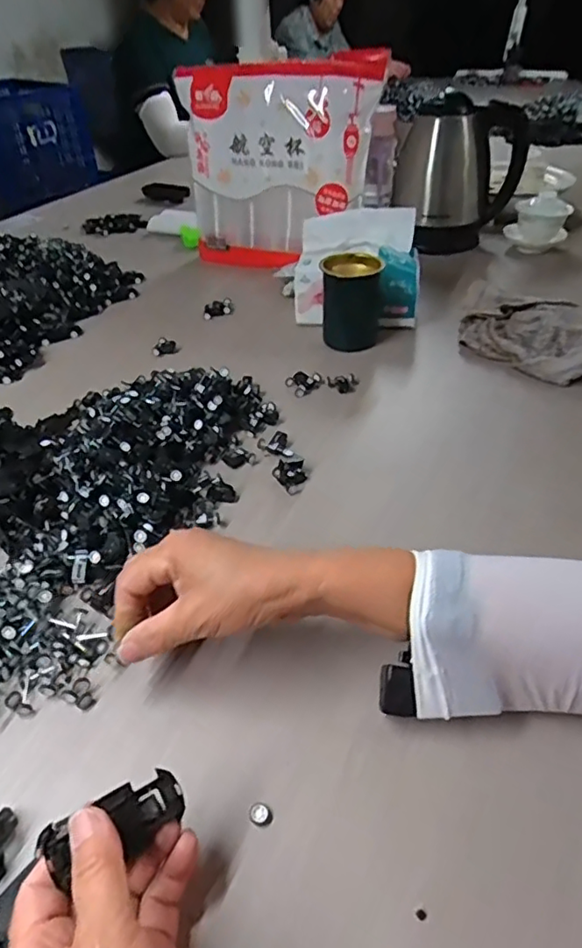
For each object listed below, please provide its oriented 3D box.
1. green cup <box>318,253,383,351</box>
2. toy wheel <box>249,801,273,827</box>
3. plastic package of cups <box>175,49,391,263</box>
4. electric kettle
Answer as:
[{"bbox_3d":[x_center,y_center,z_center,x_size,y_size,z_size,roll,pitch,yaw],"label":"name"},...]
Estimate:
[{"bbox_3d":[0.077,-0.221,0.737,0.068,0.095,0.067,-1,40,1],"label":"green cup"},{"bbox_3d":[-0.017,0.189,0.325,0.014,0.004,0.011,20,45,23],"label":"toy wheel"},{"bbox_3d":[-0.025,-0.468,0.905,0.296,0.282,0.108,22,46,25],"label":"plastic package of cups"},{"bbox_3d":[0.285,-0.509,0.989,0.210,0.223,0.185,5,41,8],"label":"electric kettle"}]

